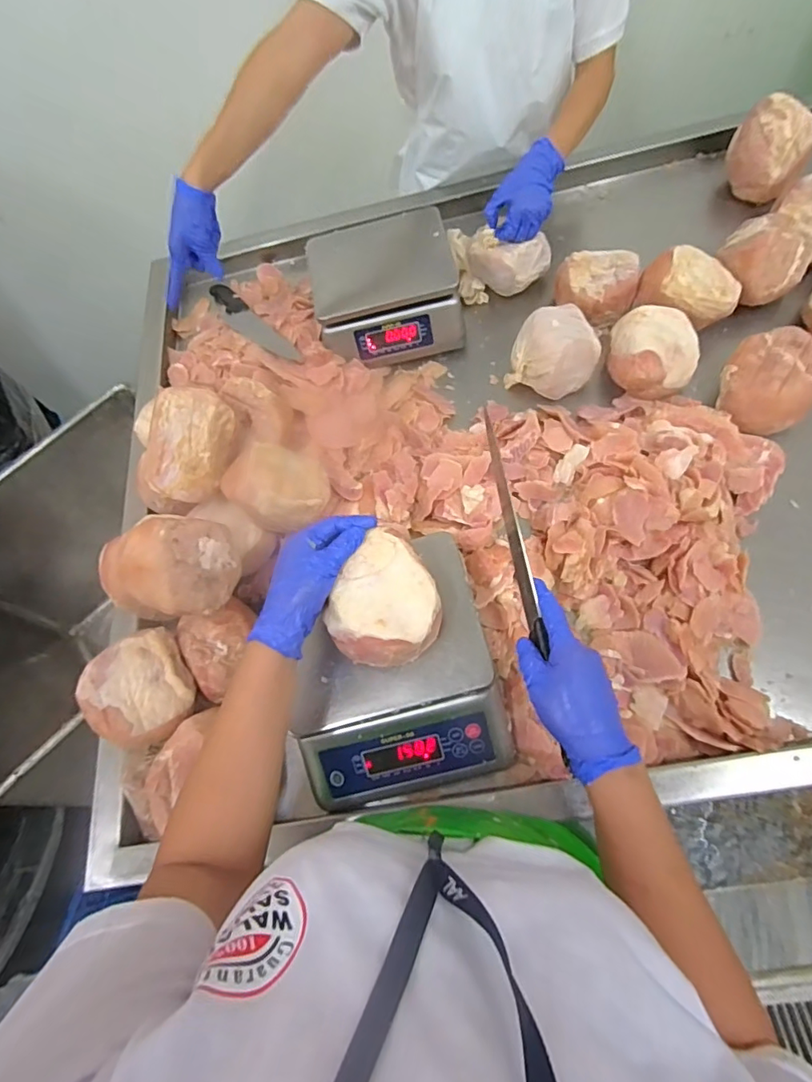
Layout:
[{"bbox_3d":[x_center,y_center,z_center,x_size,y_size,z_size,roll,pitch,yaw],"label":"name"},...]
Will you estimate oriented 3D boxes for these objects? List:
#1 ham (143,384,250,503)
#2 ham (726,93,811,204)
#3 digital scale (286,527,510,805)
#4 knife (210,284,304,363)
[{"bbox_3d":[-0.284,-0.128,0.704,0.107,0.087,0.155,9,86,-6],"label":"ham"},{"bbox_3d":[0.601,-0.646,0.858,0.122,0.094,0.112,28,74,20],"label":"ham"},{"bbox_3d":[-0.019,0.143,0.588,0.227,0.083,0.255,-16,65,2],"label":"digital scale"},{"bbox_3d":[-0.275,-0.379,0.902,0.047,0.025,0.338,-35,53,-13],"label":"knife"}]

